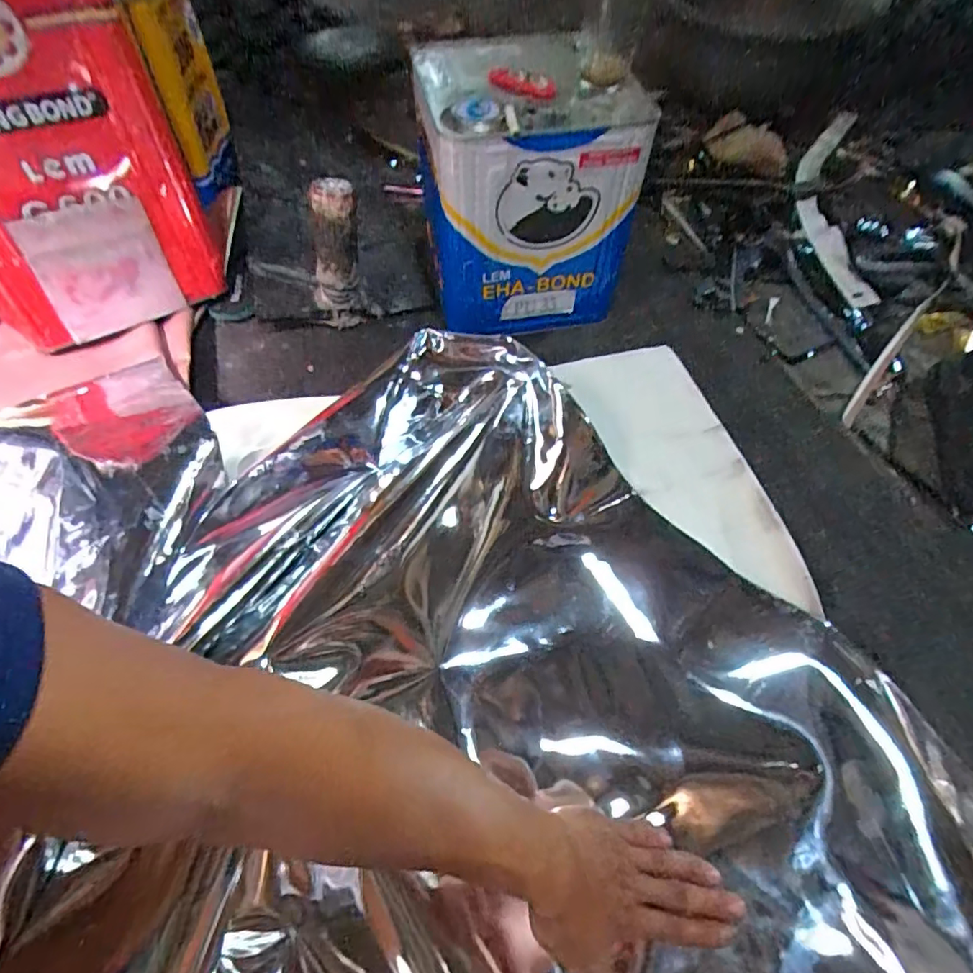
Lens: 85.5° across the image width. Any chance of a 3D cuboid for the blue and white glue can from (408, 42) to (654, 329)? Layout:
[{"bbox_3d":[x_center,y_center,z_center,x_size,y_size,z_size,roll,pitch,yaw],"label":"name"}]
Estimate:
[{"bbox_3d":[0.039,-0.376,0.672,0.225,0.274,0.231,0,57,0],"label":"blue and white glue can"}]

